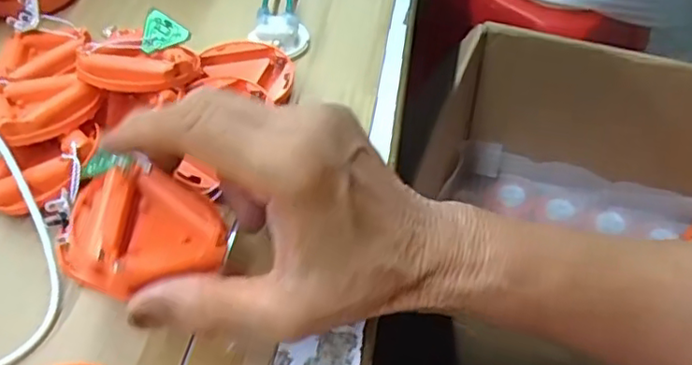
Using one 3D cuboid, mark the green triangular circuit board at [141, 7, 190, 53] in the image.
[{"bbox_3d":[-0.104,-0.082,0.351,0.025,0.005,0.023,34,88,3],"label":"green triangular circuit board"}]

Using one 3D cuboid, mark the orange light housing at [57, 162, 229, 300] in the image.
[{"bbox_3d":[-0.085,0.023,0.269,0.062,0.020,0.060,17,46,-16],"label":"orange light housing"}]

